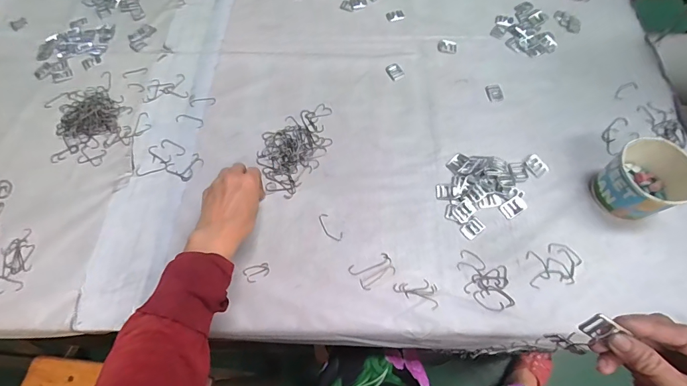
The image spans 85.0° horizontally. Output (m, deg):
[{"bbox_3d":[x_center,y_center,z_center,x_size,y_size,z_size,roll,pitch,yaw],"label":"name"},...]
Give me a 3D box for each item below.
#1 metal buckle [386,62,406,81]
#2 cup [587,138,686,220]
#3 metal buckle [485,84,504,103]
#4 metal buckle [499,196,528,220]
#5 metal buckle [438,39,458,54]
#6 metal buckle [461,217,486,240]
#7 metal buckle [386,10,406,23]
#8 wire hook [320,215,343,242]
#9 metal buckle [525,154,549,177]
[{"bbox_3d":[0.086,-0.202,0.623,0.027,0.004,0.033,-30,67,-11],"label":"metal buckle"},{"bbox_3d":[0.380,-0.013,0.481,0.082,0.078,0.083,-1,65,2],"label":"cup"},{"bbox_3d":[0.240,-0.159,0.597,0.024,0.005,0.031,-11,65,-3],"label":"metal buckle"},{"bbox_3d":[0.231,0.020,0.510,0.031,0.006,0.022,-36,85,5],"label":"metal buckle"},{"bbox_3d":[0.178,-0.251,0.642,0.034,0.004,0.029,16,66,10],"label":"metal buckle"},{"bbox_3d":[0.173,0.047,0.499,0.030,0.004,0.020,-35,68,-13],"label":"metal buckle"},{"bbox_3d":[0.095,-0.322,0.682,0.032,0.004,0.023,-20,65,-7],"label":"metal buckle"},{"bbox_3d":[-0.019,0.046,0.506,0.018,0.004,0.045,-37,69,-14],"label":"wire hook"},{"bbox_3d":[0.276,-0.039,0.535,0.025,0.006,0.031,-39,81,-8],"label":"metal buckle"}]

